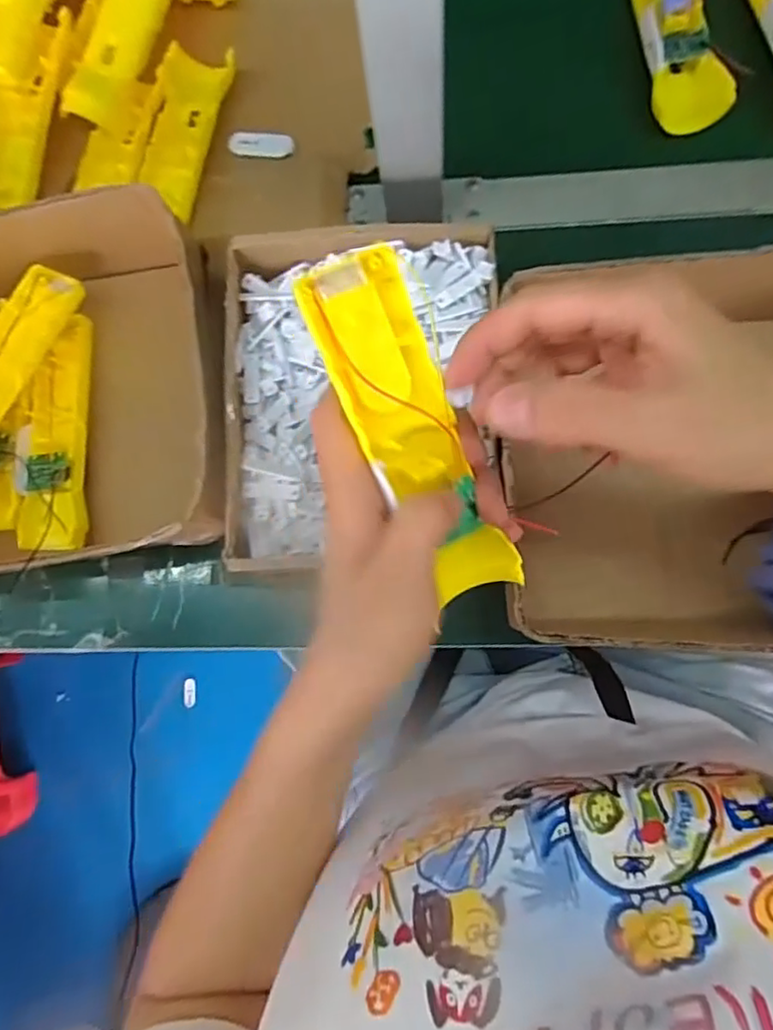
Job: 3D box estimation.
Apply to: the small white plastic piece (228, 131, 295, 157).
[{"bbox_3d":[-0.096,-0.285,0.468,0.049,0.007,0.018,3,83,7],"label":"small white plastic piece"}]

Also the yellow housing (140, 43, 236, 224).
[{"bbox_3d":[-0.156,-0.288,0.458,0.050,0.017,0.122,16,84,8],"label":"yellow housing"}]

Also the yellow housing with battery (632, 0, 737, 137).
[{"bbox_3d":[0.207,-0.354,0.438,0.049,0.022,0.160,-9,82,5],"label":"yellow housing with battery"}]

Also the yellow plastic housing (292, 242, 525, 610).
[{"bbox_3d":[0.015,-0.031,0.260,0.044,0.021,0.157,-25,106,3],"label":"yellow plastic housing"}]

